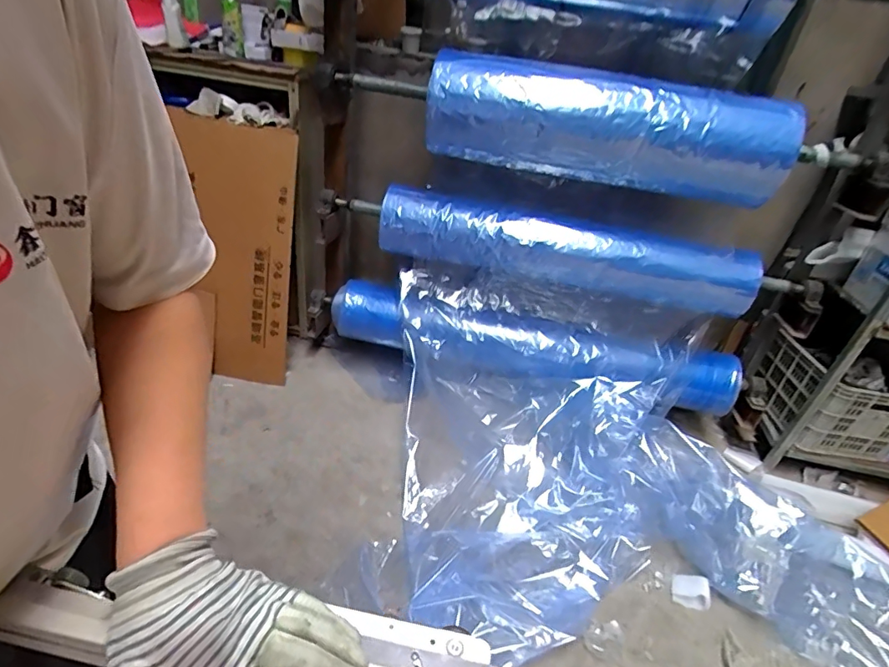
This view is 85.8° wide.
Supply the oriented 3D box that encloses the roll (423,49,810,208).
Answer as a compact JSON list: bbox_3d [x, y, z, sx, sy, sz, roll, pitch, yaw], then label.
[{"bbox_3d":[0.465,-0.585,1.383,1.024,0.273,0.272,11,32,5],"label":"roll"}]

